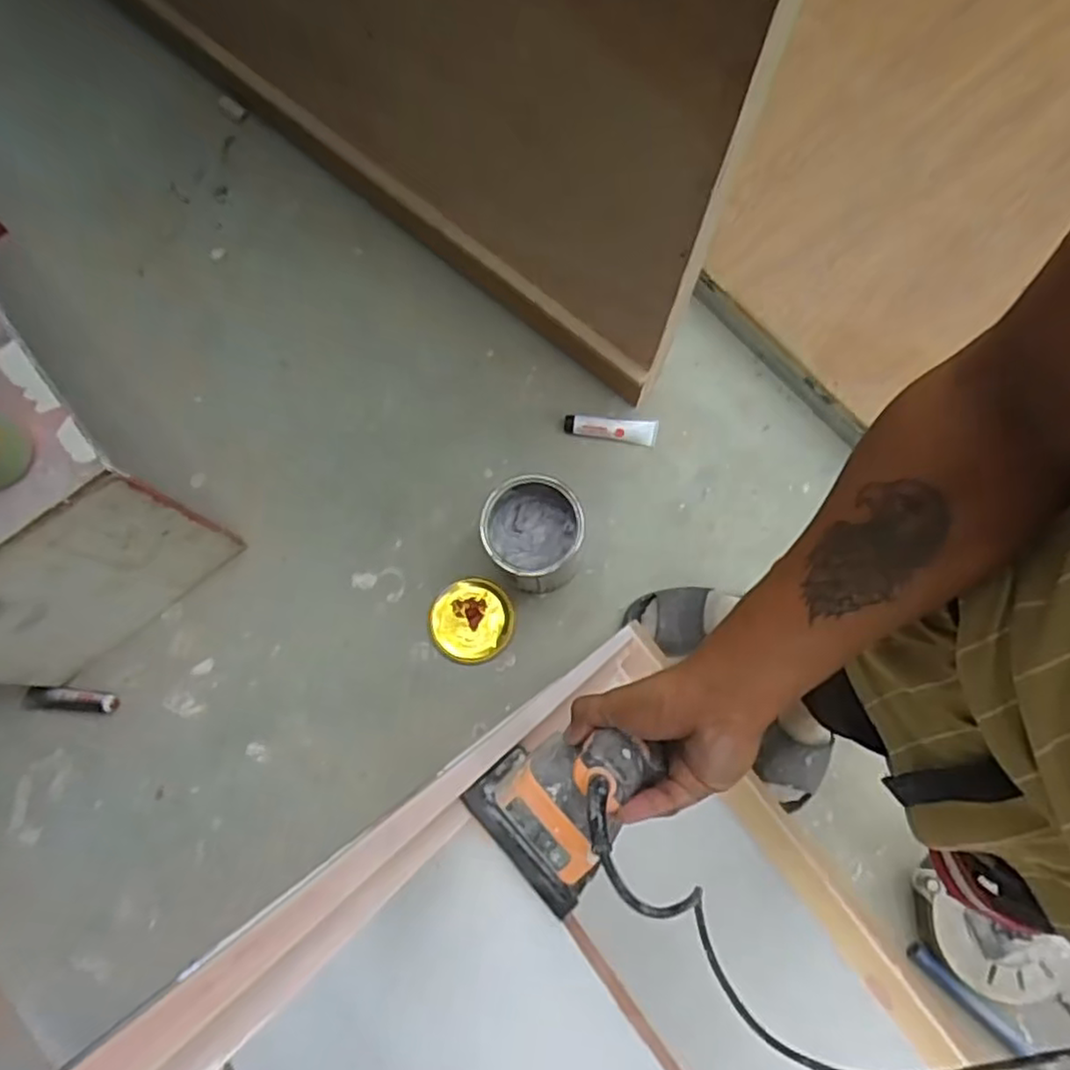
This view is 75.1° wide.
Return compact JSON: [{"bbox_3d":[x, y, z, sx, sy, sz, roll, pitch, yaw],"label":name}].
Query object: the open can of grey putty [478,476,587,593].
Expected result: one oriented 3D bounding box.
[{"bbox_3d":[-0.005,0.006,1.177,0.155,0.220,0.155,0,78,1],"label":"open can of grey putty"}]

